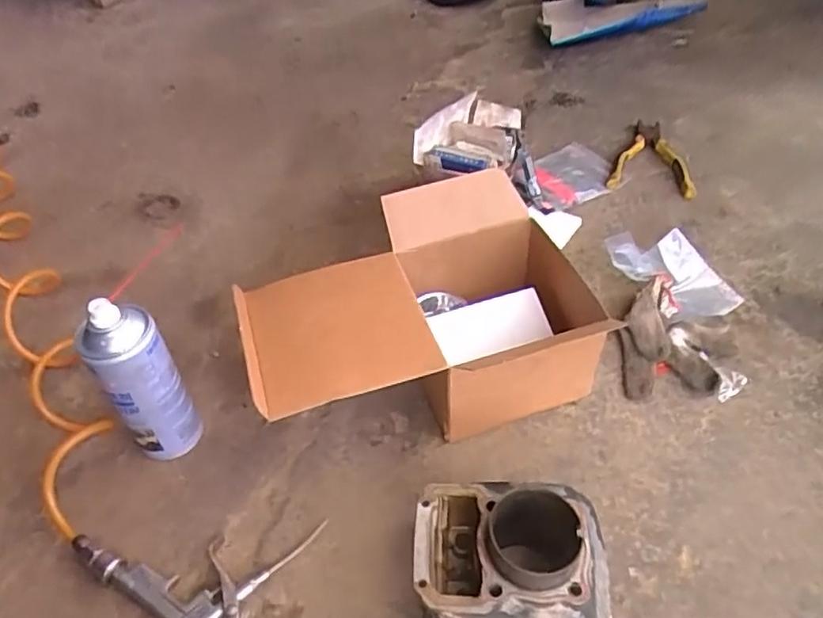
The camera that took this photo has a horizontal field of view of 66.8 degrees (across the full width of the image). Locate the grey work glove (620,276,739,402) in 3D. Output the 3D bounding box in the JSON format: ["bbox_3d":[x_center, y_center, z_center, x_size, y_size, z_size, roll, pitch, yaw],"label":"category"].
[{"bbox_3d":[0.282,0.040,0.668,0.111,0.030,0.150,21,50,20],"label":"grey work glove"}]

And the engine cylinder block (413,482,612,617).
[{"bbox_3d":[0.076,0.202,0.479,0.145,0.090,0.127,1,46,4],"label":"engine cylinder block"}]

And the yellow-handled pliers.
[{"bbox_3d":[0.370,-0.234,0.941,0.118,0.014,0.205,14,48,14],"label":"yellow-handled pliers"}]

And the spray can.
[{"bbox_3d":[-0.247,0.069,0.571,0.070,0.178,0.056,-27,51,-22],"label":"spray can"}]

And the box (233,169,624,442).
[{"bbox_3d":[0.003,0.009,0.622,0.313,0.153,0.211,-10,47,-8],"label":"box"}]

